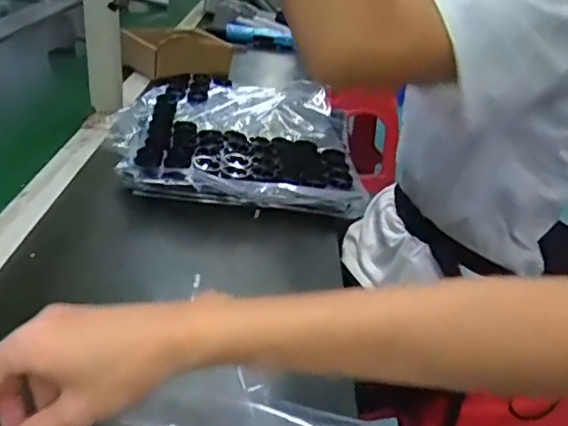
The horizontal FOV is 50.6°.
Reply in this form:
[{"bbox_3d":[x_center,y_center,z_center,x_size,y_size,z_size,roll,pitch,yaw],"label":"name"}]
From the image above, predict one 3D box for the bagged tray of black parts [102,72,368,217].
[{"bbox_3d":[-0.069,-0.101,0.805,0.318,0.049,0.368,4,27,-4],"label":"bagged tray of black parts"}]

